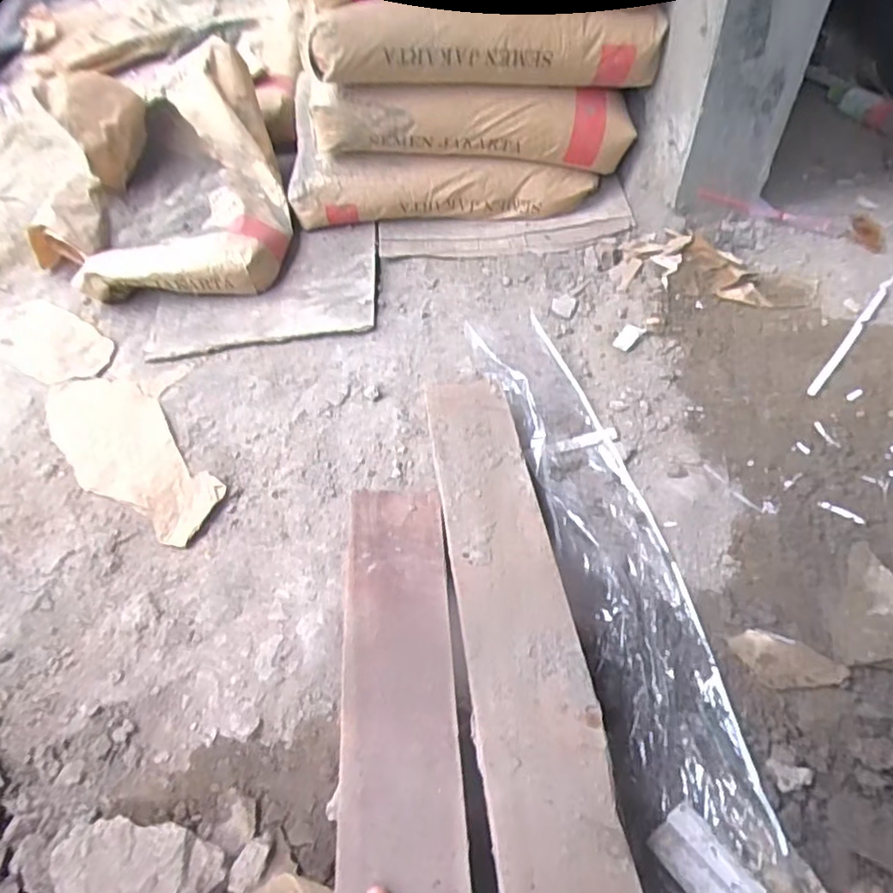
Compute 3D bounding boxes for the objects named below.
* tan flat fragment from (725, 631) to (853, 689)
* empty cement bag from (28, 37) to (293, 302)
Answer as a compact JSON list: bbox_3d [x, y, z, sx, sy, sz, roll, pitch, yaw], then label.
[{"bbox_3d":[0.360,0.231,0.663,0.107,0.010,0.051,12,74,37],"label":"tan flat fragment"},{"bbox_3d":[-0.554,-0.512,1.163,0.456,0.251,0.526,-14,51,-11],"label":"empty cement bag"}]

